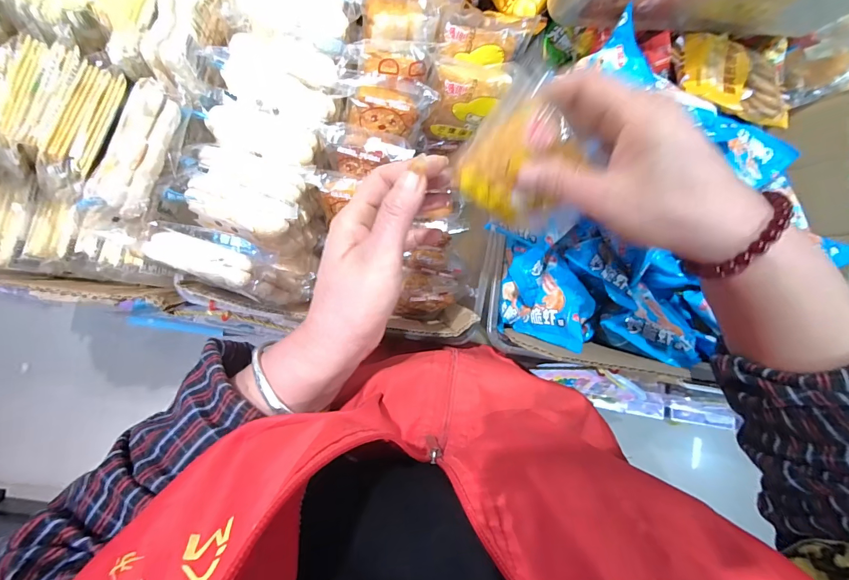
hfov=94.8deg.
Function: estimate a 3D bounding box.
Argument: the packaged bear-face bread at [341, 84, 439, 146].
[{"bbox_3d":[-0.031,-0.160,0.354,0.080,0.051,0.046,2,86,-7],"label":"packaged bear-face bread"}]

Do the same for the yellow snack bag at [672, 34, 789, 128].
[{"bbox_3d":[0.290,-0.202,0.372,0.110,0.024,0.078,10,85,-6],"label":"yellow snack bag"}]

